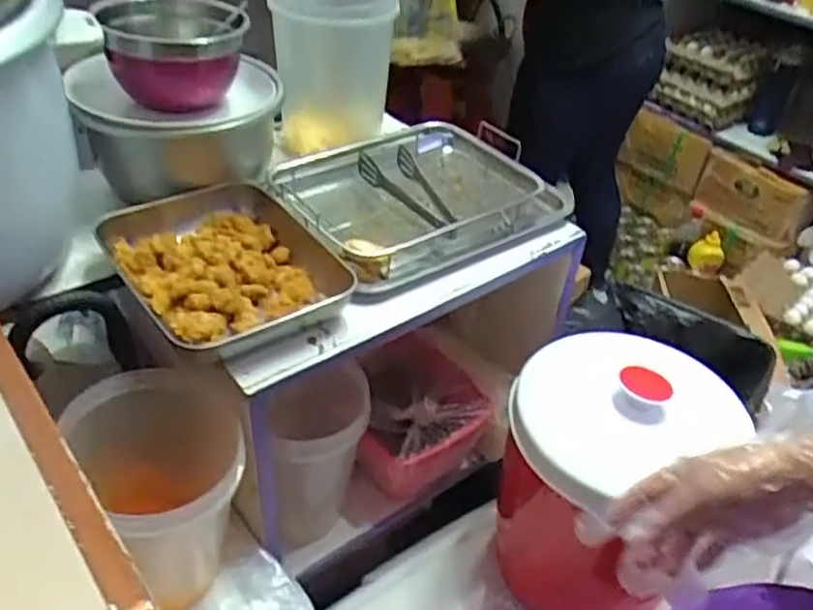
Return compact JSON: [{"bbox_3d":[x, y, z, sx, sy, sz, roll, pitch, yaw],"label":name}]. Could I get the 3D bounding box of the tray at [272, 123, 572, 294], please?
[{"bbox_3d":[0.012,-0.135,0.902,0.336,0.064,0.240,-22,46,-30],"label":"tray"}]

